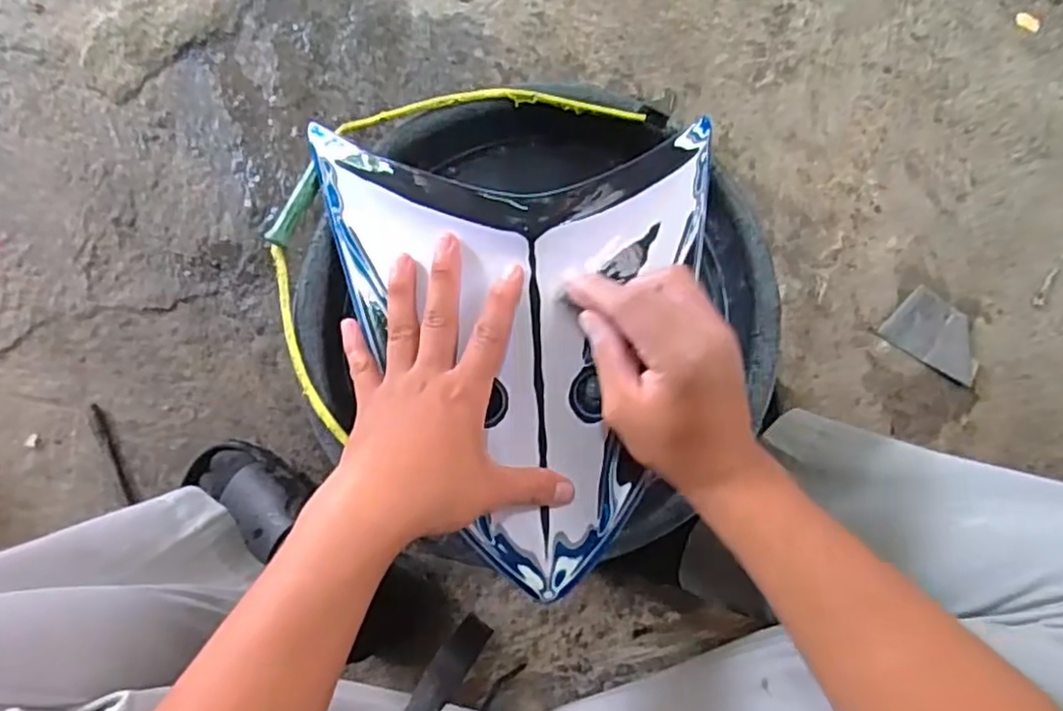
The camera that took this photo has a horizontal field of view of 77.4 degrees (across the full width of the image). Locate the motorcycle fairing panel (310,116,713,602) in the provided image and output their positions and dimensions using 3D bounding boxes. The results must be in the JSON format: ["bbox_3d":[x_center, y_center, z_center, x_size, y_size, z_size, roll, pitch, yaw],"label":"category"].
[{"bbox_3d":[0.002,-0.006,0.420,0.256,0.050,0.291,-5,82,-2],"label":"motorcycle fairing panel"}]

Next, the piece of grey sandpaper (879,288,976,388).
[{"bbox_3d":[0.443,-0.023,0.717,0.111,0.014,0.070,31,83,3],"label":"piece of grey sandpaper"}]

